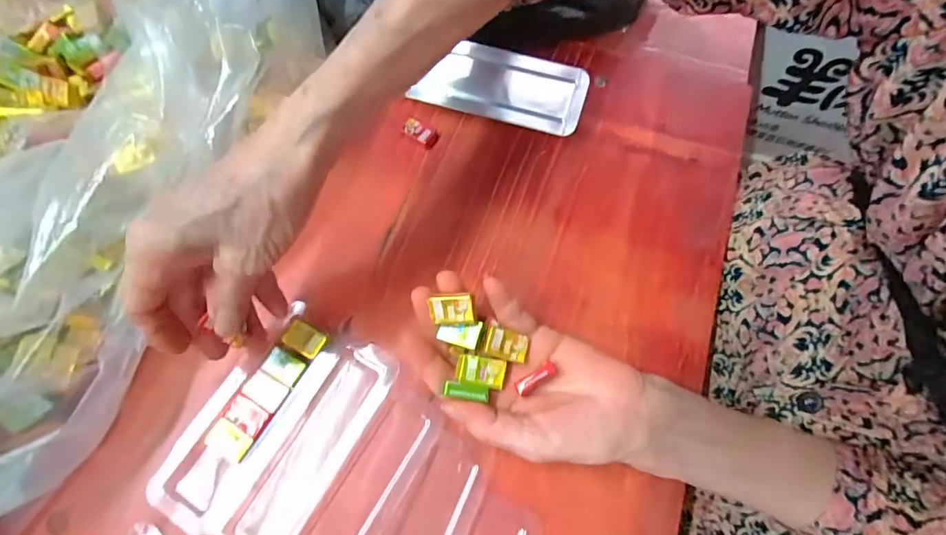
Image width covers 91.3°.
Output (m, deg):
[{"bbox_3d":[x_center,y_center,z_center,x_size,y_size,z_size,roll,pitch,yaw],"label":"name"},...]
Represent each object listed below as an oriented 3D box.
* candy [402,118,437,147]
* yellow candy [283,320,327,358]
[{"bbox_3d":[-0.042,-0.105,0.363,0.024,0.011,0.014,27,70,12],"label":"candy"},{"bbox_3d":[-0.109,0.046,0.298,0.024,0.006,0.017,24,69,11],"label":"yellow candy"}]

